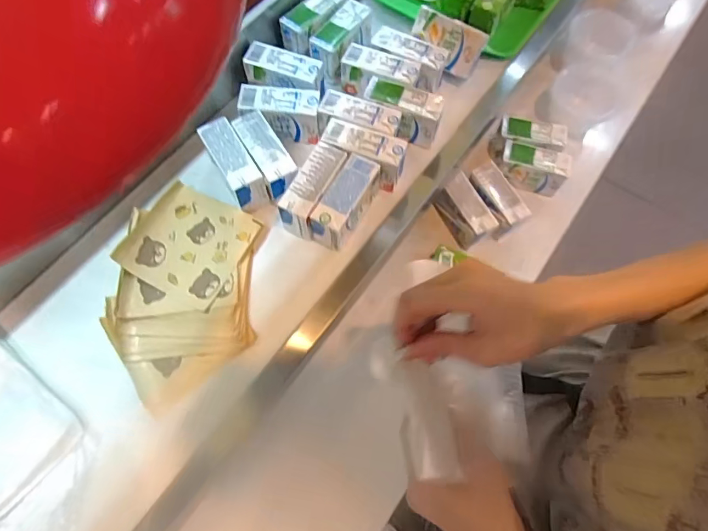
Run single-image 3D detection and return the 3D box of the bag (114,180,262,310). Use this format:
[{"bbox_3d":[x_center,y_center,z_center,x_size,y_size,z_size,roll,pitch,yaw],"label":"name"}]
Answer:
[{"bbox_3d":[-0.209,-0.031,0.560,0.138,0.020,0.136,22,70,7],"label":"bag"}]

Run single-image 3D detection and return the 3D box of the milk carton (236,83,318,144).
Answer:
[{"bbox_3d":[-0.101,-0.215,0.618,0.105,0.061,0.046,8,69,2],"label":"milk carton"}]

